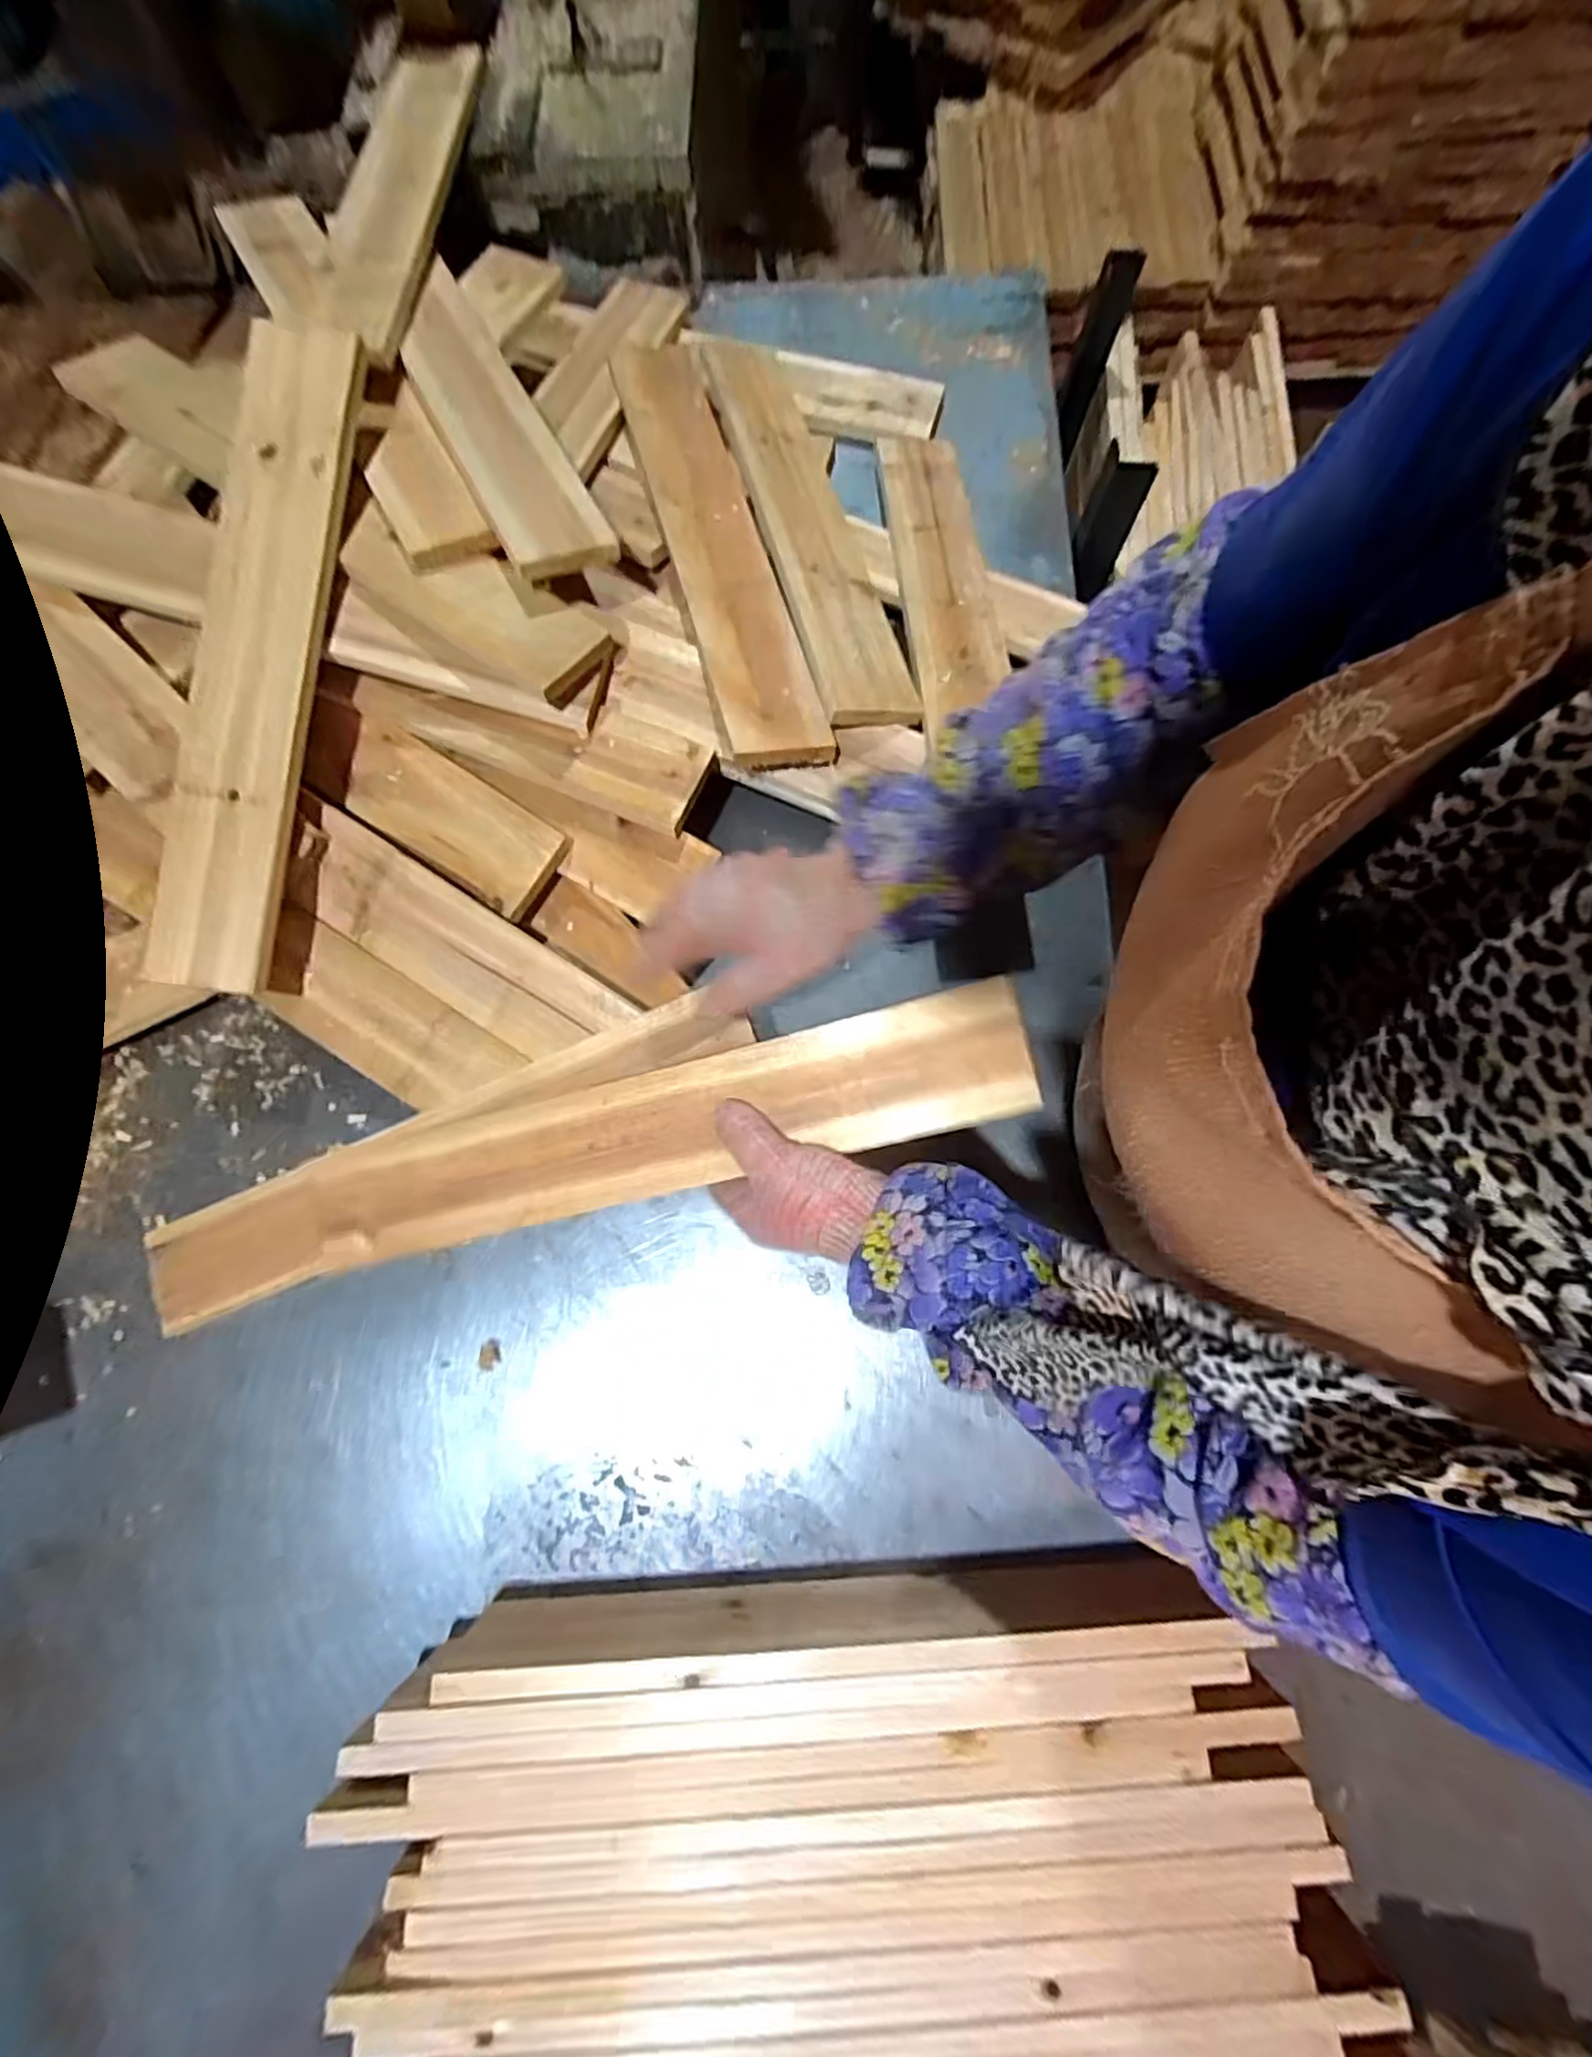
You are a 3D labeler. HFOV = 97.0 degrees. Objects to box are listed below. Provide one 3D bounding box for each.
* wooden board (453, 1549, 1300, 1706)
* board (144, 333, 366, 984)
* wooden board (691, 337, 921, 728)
[{"bbox_3d":[0.024,0.366,0.438,0.451,0.085,0.019,-3,77,-1],"label":"wooden board"},{"bbox_3d":[-0.390,-0.272,0.510,0.067,0.022,0.476,8,86,-17],"label":"board"},{"bbox_3d":[0.003,-0.473,0.640,0.094,0.021,0.490,-6,65,-20],"label":"wooden board"}]

